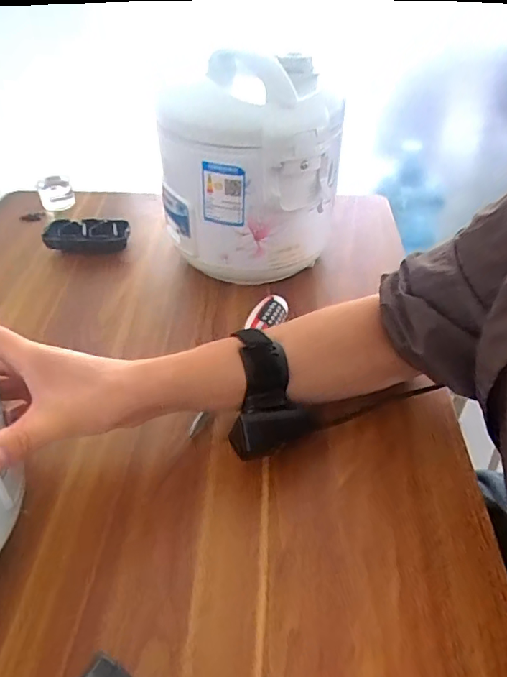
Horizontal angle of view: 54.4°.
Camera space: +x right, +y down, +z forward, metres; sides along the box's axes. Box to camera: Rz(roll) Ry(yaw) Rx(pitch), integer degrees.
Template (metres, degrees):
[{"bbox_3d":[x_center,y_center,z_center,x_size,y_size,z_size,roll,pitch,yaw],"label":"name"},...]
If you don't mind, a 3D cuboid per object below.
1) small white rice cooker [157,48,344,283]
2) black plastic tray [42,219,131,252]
[{"bbox_3d":[-0.002,-0.177,0.562,0.189,0.219,0.161,2,43,3],"label":"small white rice cooker"},{"bbox_3d":[-0.224,-0.140,0.668,0.114,0.023,0.055,2,43,3],"label":"black plastic tray"}]

